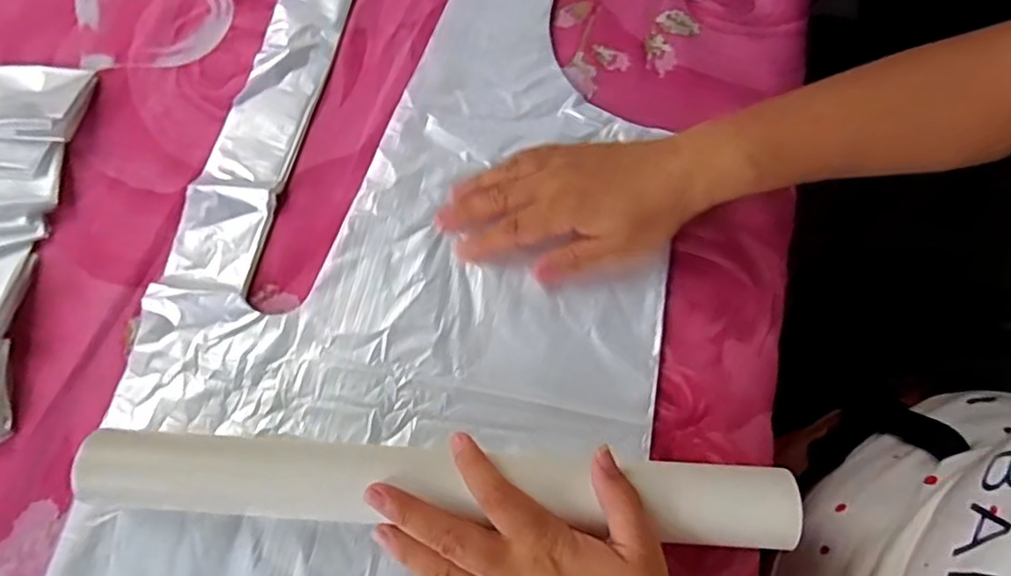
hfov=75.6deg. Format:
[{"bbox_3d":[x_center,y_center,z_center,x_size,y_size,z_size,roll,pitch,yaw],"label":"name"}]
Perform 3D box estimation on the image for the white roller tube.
[{"bbox_3d":[-0.036,0.100,0.341,0.361,0.037,0.044,3,72,2],"label":"white roller tube"}]

